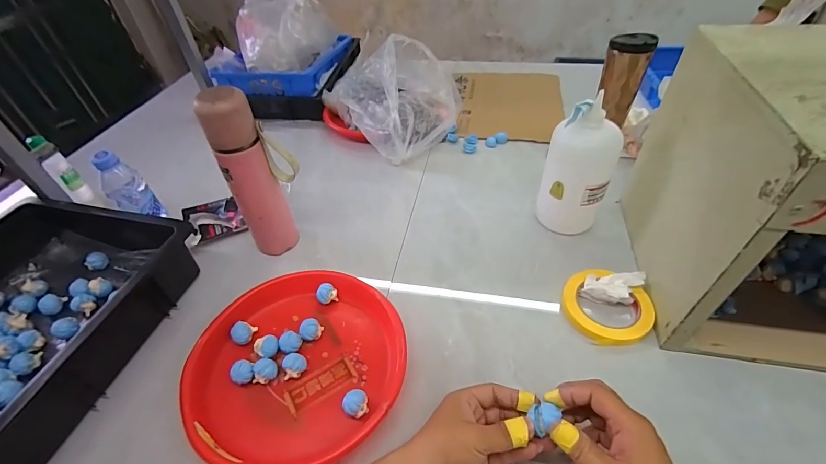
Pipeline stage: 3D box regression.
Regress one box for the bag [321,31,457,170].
[{"bbox_3d":[-0.048,-0.294,0.797,0.184,0.197,0.275,-28,50,-21],"label":"bag"}]

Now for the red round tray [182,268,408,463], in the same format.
[{"bbox_3d":[-0.139,0.157,0.469,0.242,0.032,0.247,-2,46,2],"label":"red round tray"}]

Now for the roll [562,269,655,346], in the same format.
[{"bbox_3d":[0.258,0.098,0.512,0.115,0.021,0.111,-2,46,2],"label":"roll"}]

